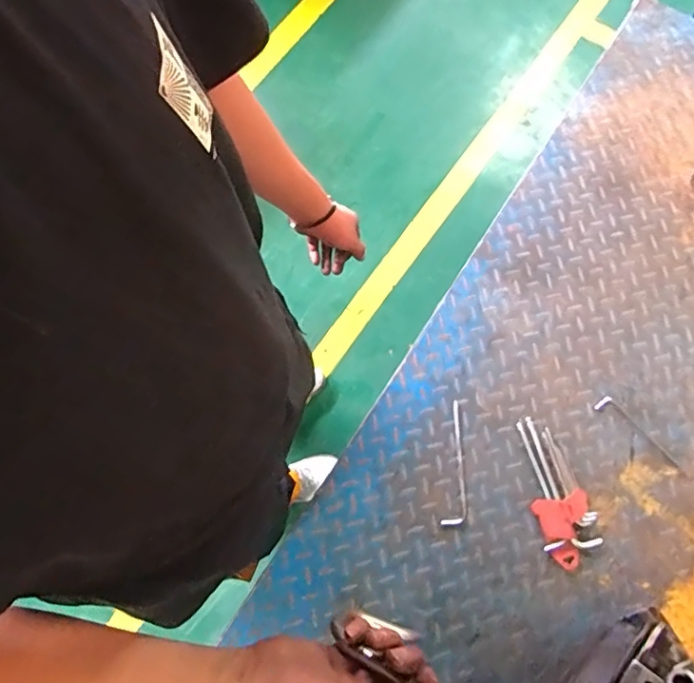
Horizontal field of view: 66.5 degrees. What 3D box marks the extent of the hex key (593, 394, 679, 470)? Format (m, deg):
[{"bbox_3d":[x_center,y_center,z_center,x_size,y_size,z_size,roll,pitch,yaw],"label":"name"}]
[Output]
[{"bbox_3d":[0.453,0.143,0.821,0.029,0.011,0.146,-43,74,-12],"label":"hex key"}]

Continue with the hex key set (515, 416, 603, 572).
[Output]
[{"bbox_3d":[0.310,0.220,0.791,0.076,0.017,0.212,-13,73,-3],"label":"hex key set"}]

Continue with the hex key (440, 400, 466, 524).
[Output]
[{"bbox_3d":[0.171,0.185,0.812,0.034,0.012,0.185,8,71,5],"label":"hex key"}]

